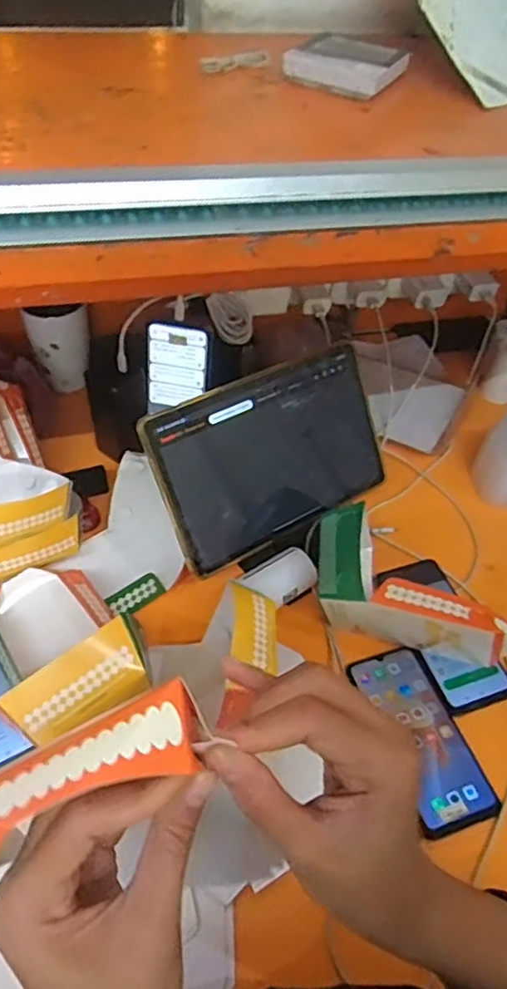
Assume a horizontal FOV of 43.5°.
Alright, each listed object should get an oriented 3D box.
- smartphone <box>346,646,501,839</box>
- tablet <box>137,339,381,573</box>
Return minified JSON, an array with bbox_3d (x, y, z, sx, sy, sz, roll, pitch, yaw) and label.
[{"bbox_3d":[0.155,0.219,0.587,0.066,0.013,0.167,-14,51,-16],"label":"smartphone"},{"bbox_3d":[0.022,-0.039,0.660,0.255,0.171,0.016,-26,23,-22],"label":"tablet"}]

